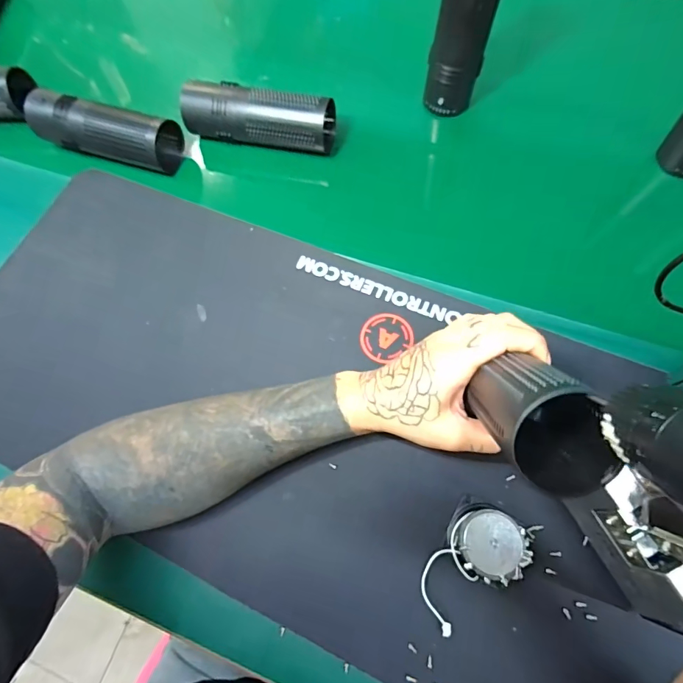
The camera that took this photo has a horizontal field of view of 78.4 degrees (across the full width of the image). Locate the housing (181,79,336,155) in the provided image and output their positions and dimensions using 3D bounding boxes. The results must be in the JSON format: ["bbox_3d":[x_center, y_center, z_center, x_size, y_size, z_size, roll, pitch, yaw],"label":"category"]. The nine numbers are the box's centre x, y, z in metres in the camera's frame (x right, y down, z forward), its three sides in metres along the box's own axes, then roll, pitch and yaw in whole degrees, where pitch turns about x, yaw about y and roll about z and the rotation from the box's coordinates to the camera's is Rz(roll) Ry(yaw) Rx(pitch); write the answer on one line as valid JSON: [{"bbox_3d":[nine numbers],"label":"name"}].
[{"bbox_3d":[-0.095,-0.256,0.469,0.169,0.053,0.056,13,75,6],"label":"housing"}]

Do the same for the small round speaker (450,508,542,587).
[{"bbox_3d":[0.107,0.147,0.303,0.049,0.031,0.047,-1,74,2],"label":"small round speaker"}]

